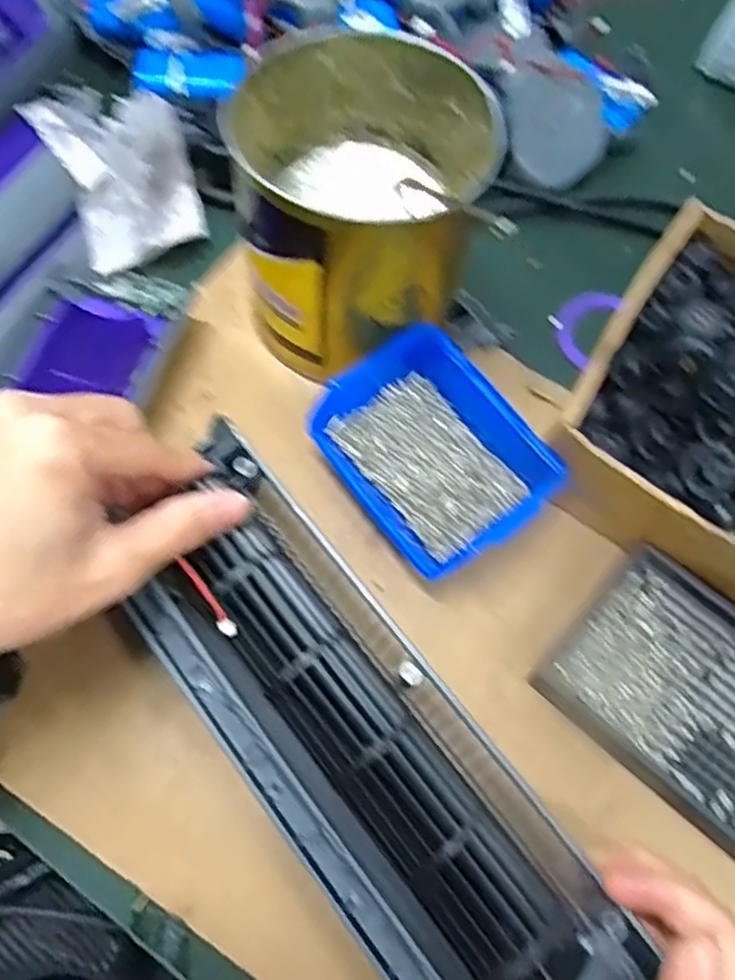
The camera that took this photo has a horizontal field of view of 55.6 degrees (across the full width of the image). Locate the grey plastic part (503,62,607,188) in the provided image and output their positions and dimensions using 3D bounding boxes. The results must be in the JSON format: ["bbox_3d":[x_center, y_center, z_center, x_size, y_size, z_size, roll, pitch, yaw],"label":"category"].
[{"bbox_3d":[0.119,-0.228,0.444,0.072,0.004,0.062,6,103,-18],"label":"grey plastic part"}]

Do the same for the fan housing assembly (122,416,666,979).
[{"bbox_3d":[-0.003,0.104,0.280,0.086,0.045,0.283,-34,76,-14],"label":"fan housing assembly"}]

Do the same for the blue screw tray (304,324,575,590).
[{"bbox_3d":[0.035,-0.018,0.357,0.089,0.045,0.112,-35,74,-15],"label":"blue screw tray"}]

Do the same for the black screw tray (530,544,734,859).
[{"bbox_3d":[0.159,0.102,0.332,0.132,0.023,0.094,39,72,12],"label":"black screw tray"}]

